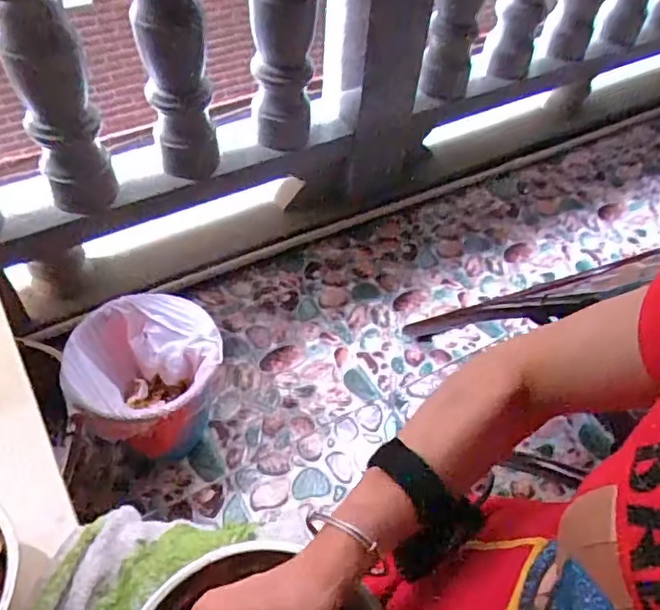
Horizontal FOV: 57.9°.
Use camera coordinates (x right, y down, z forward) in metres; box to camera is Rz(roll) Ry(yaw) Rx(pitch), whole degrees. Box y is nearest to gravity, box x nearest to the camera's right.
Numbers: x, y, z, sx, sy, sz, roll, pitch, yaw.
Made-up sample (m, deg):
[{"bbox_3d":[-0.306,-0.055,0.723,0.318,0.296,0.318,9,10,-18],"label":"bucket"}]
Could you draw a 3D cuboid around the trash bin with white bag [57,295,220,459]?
[{"bbox_3d":[-0.269,0.135,0.920,0.203,0.221,0.199,-6,51,-10],"label":"trash bin with white bag"}]

